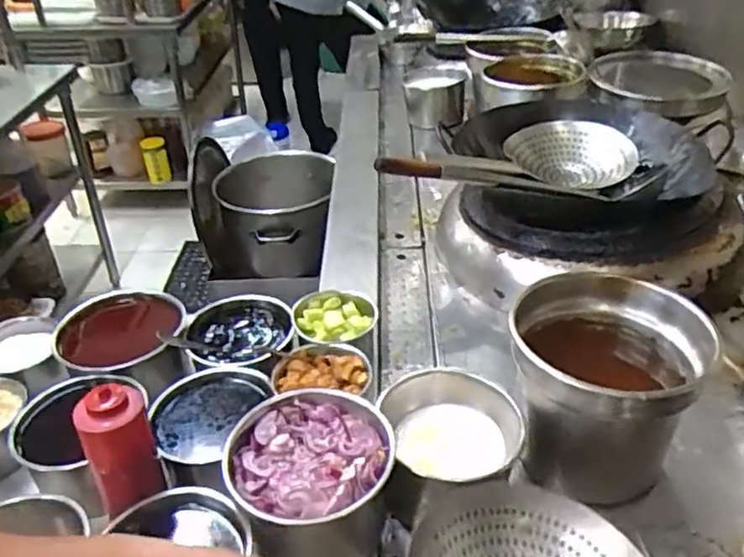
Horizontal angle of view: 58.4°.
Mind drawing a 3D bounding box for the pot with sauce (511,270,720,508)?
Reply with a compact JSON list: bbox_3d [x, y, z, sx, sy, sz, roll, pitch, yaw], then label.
[{"bbox_3d":[0.286,0.140,0.839,0.205,0.230,0.210,-1,35,1],"label":"pot with sauce"}]

